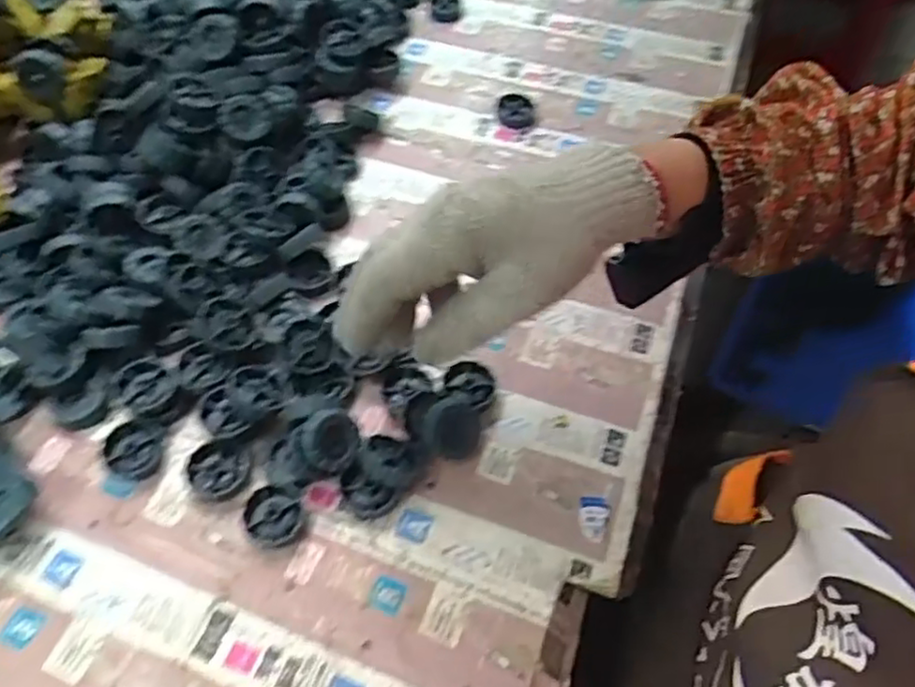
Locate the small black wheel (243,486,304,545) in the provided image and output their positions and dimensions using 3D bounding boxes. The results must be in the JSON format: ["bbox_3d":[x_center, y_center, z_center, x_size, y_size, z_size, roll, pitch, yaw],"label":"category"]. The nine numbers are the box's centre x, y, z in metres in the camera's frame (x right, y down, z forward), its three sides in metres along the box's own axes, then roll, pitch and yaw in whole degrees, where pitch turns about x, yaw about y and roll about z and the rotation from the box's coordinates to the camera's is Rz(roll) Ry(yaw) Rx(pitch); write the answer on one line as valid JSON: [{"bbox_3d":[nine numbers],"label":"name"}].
[{"bbox_3d":[-0.114,0.107,0.432,0.035,0.011,0.033,0,58,0],"label":"small black wheel"}]

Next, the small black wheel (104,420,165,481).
[{"bbox_3d":[-0.210,0.070,0.454,0.037,0.012,0.037,0,58,0],"label":"small black wheel"}]

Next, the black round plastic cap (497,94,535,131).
[{"bbox_3d":[0.054,-0.210,0.633,0.033,0.007,0.040,11,59,7],"label":"black round plastic cap"}]

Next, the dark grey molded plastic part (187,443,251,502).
[{"bbox_3d":[-0.152,0.081,0.446,0.036,0.012,0.035,-3,58,-2],"label":"dark grey molded plastic part"}]

